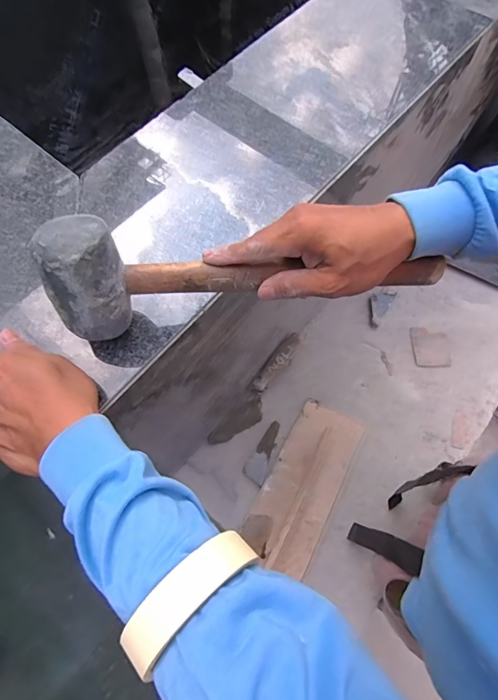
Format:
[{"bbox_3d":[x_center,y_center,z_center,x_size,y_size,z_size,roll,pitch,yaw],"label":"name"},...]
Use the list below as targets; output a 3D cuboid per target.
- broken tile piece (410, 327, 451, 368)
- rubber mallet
[{"bbox_3d":[0.385,-0.006,0.842,0.079,0.006,0.084,0,69,0],"label":"broken tile piece"},{"bbox_3d":[0.010,-0.059,0.336,0.336,0.081,0.066,-2,69,-8],"label":"rubber mallet"}]

